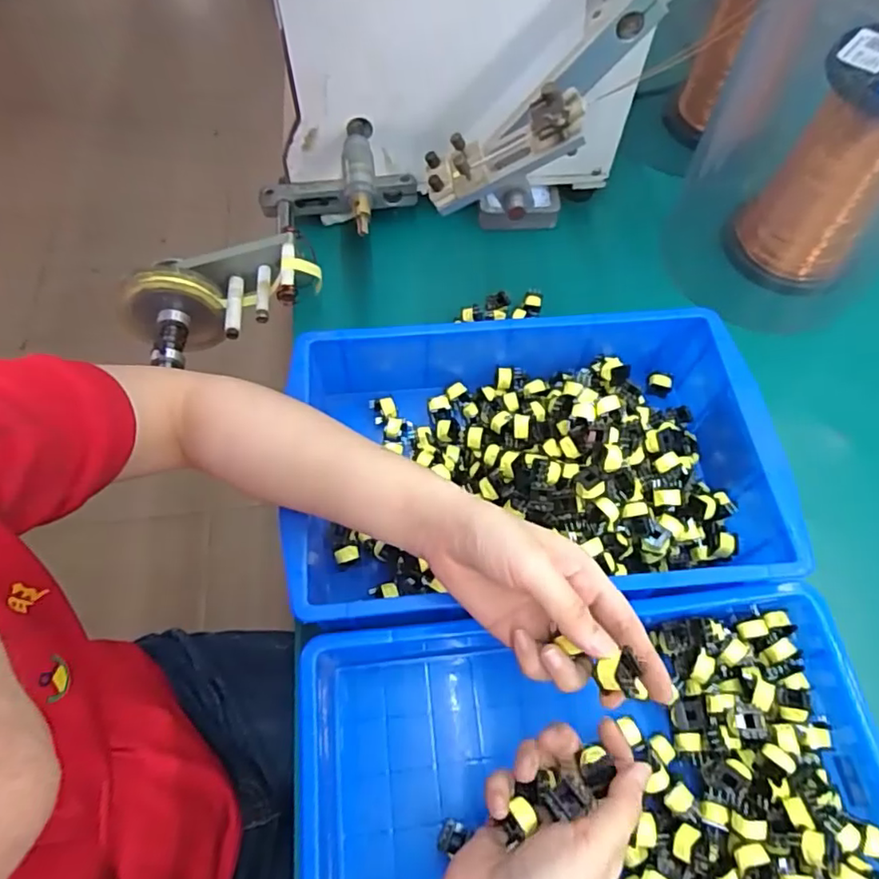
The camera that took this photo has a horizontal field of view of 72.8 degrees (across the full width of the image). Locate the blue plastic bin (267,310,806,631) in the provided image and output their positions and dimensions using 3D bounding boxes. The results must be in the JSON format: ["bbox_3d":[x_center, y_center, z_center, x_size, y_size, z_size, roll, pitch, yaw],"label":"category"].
[{"bbox_3d":[0.073,0.017,0.480,0.364,0.100,0.231,-5,62,-2],"label":"blue plastic bin"}]

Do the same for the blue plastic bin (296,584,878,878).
[{"bbox_3d":[0.097,0.233,0.379,0.376,0.066,0.246,-4,62,1],"label":"blue plastic bin"}]

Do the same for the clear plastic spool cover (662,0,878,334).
[{"bbox_3d":[0.347,-0.280,0.520,0.188,0.293,0.210,-24,64,-12],"label":"clear plastic spool cover"}]

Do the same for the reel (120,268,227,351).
[{"bbox_3d":[-0.256,-0.123,0.583,0.086,0.095,0.026,-17,63,-9],"label":"reel"}]

